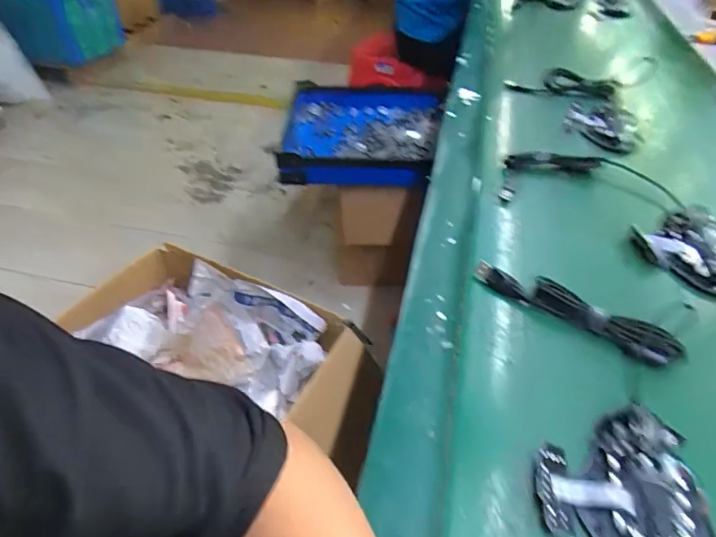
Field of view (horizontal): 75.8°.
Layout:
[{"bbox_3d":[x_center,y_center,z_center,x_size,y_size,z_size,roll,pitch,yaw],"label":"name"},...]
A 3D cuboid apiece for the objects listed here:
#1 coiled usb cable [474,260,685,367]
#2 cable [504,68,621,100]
[{"bbox_3d":[0.181,0.035,0.393,0.169,0.022,0.024,29,52,25],"label":"coiled usb cable"},{"bbox_3d":[0.319,-0.291,0.726,0.161,0.032,0.042,17,47,15],"label":"cable"}]

